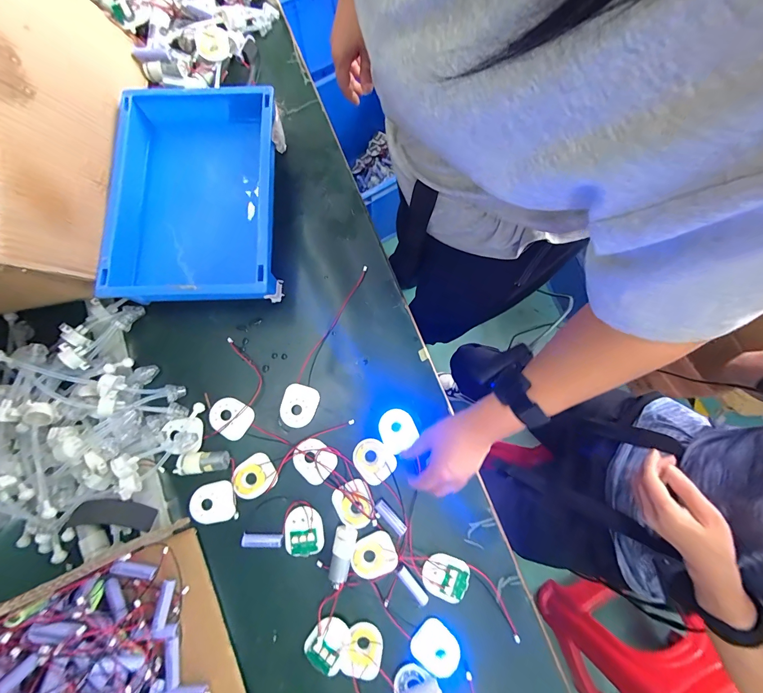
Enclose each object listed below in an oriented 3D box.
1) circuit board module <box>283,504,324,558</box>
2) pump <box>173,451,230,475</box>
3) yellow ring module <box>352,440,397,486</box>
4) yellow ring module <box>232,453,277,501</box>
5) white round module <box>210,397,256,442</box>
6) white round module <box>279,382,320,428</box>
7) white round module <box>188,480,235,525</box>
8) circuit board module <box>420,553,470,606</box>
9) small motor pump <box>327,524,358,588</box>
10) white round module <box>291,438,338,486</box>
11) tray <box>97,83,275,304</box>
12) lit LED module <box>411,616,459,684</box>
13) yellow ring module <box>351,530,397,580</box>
[{"bbox_3d":[-0.102,0.243,0.441,0.050,0.008,0.058,1,78,-1],"label":"circuit board module"},{"bbox_3d":[-0.242,0.156,0.451,0.066,0.020,0.026,-4,78,-2],"label":"pump"},{"bbox_3d":[-0.011,0.156,0.457,0.049,0.004,0.057,-44,82,-9],"label":"yellow ring module"},{"bbox_3d":[-0.172,0.178,0.454,0.056,0.004,0.050,-35,81,-8],"label":"yellow ring module"},{"bbox_3d":[-0.211,0.099,0.467,0.059,0.009,0.051,28,79,5],"label":"white round module"},{"bbox_3d":[-0.117,0.083,0.472,0.050,0.008,0.058,18,79,3],"label":"white round module"},{"bbox_3d":[-0.226,0.209,0.447,0.056,0.006,0.051,-11,79,-3],"label":"white round module"},{"bbox_3d":[0.083,0.297,0.431,0.060,0.008,0.052,28,79,5],"label":"circuit board module"},{"bbox_3d":[-0.052,0.270,0.428,0.027,0.023,0.075,14,78,2],"label":"small motor pump"},{"bbox_3d":[-0.092,0.155,0.456,0.057,0.005,0.049,39,80,7],"label":"white round module"},{"bbox_3d":[-0.259,-0.212,0.488,0.220,0.088,0.311,-1,78,-1],"label":"tray"},{"bbox_3d":[0.070,0.378,0.418,0.061,0.004,0.051,40,80,7],"label":"lit LED module"},{"bbox_3d":[-0.010,0.273,0.435,0.058,0.010,0.050,-24,80,-6],"label":"yellow ring module"}]

